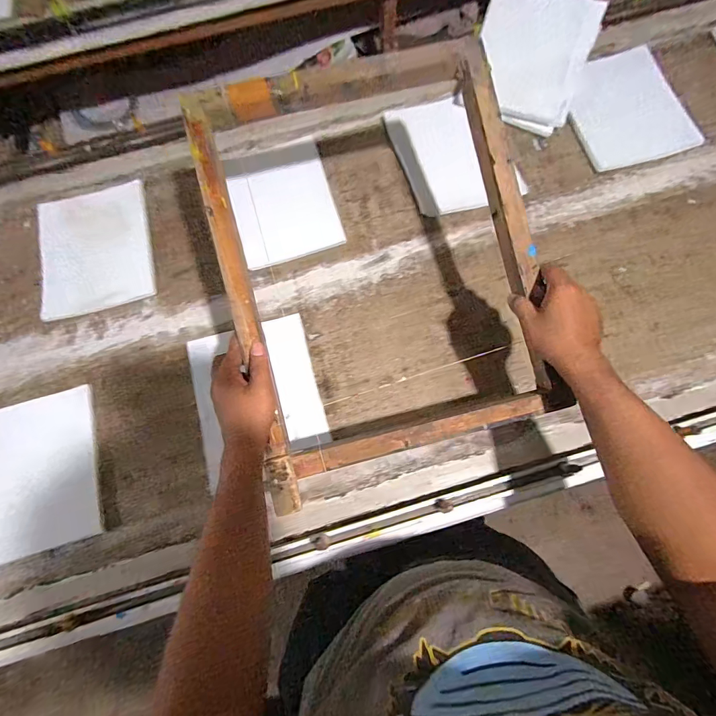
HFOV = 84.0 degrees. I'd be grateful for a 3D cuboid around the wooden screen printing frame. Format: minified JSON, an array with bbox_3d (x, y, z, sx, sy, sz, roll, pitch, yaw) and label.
[{"bbox_3d":[0.028,-0.120,0.510,0.393,0.039,0.529,-14,89,-3],"label":"wooden screen printing frame"}]

